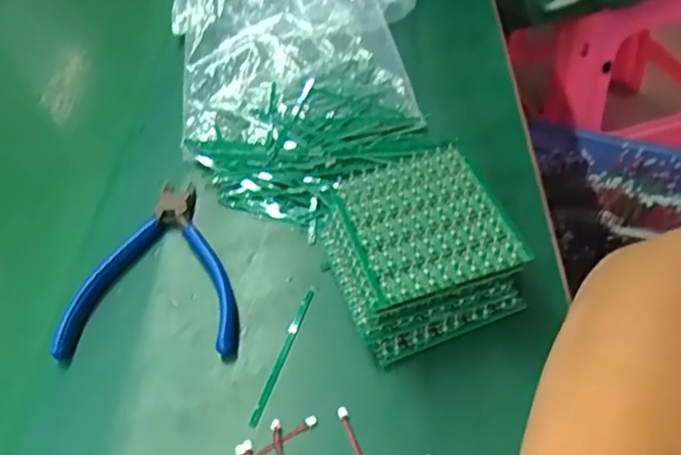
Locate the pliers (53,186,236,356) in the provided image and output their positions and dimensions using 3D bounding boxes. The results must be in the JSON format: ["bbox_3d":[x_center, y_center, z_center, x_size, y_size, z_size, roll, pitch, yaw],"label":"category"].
[{"bbox_3d":[-0.115,0.022,0.407,0.102,0.020,0.138,-9,47,2],"label":"pliers"}]

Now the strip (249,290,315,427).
[{"bbox_3d":[-0.031,0.069,0.364,0.006,0.005,0.088,9,50,18],"label":"strip"}]

